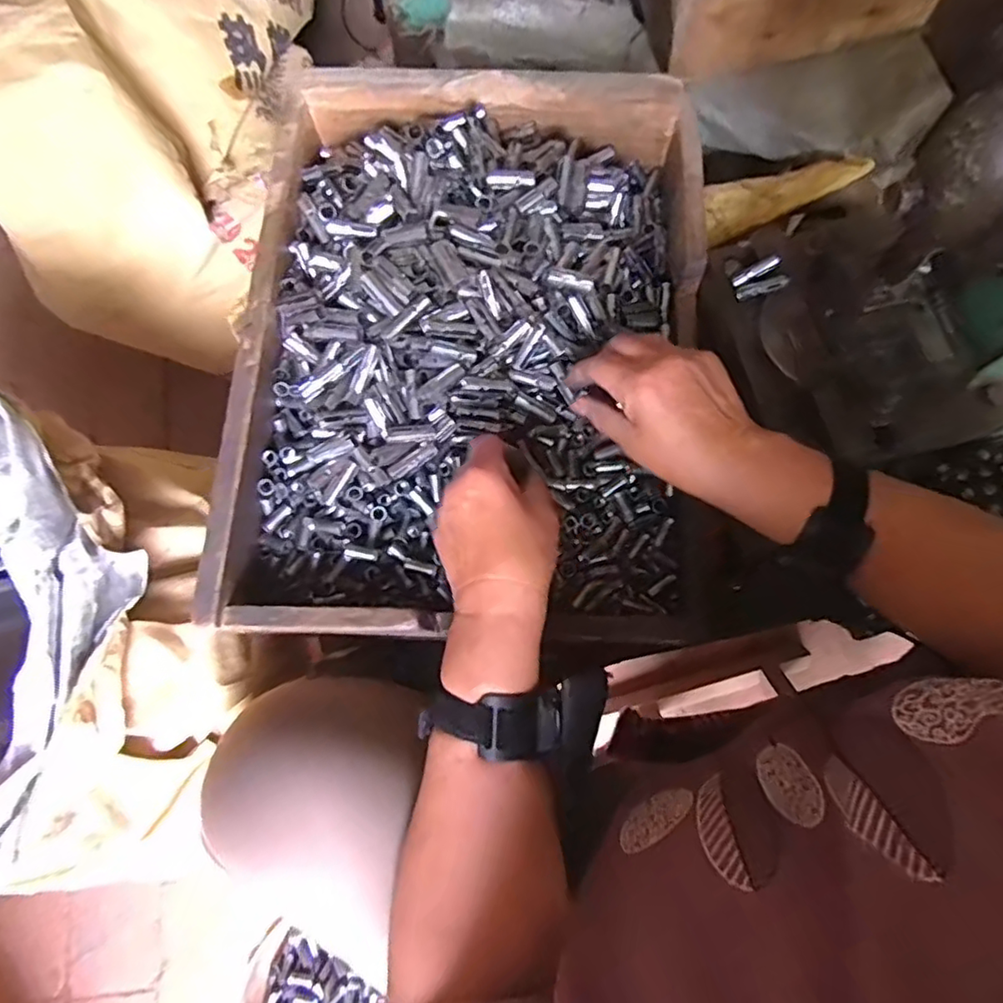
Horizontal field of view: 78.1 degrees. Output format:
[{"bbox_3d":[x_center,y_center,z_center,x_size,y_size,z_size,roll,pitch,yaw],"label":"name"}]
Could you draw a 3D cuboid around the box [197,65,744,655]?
[{"bbox_3d":[-0.005,-0.114,0.476,0.363,0.085,0.436,5,75,2],"label":"box"}]

